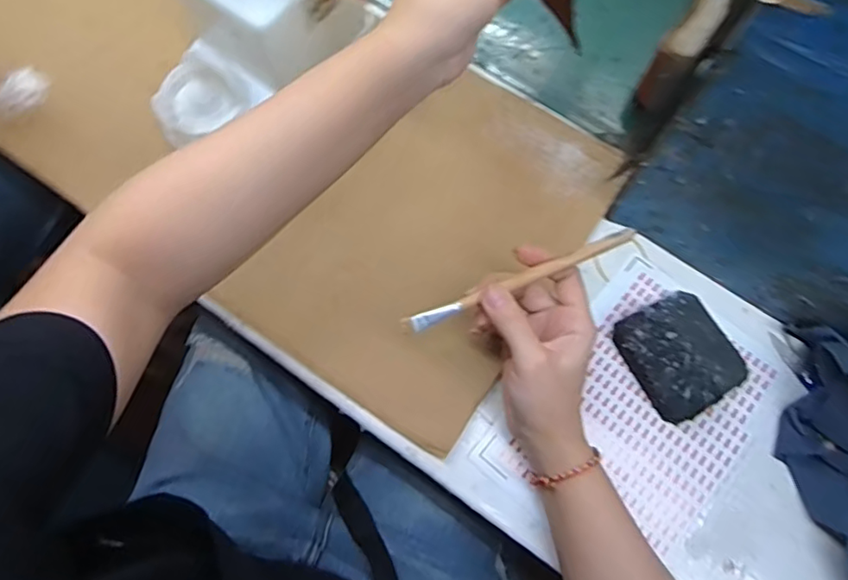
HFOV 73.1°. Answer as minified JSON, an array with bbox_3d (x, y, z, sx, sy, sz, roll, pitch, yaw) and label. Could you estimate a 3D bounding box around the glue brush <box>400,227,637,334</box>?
[{"bbox_3d":[0.060,-0.005,0.376,0.159,0.009,0.010,-23,77,4],"label":"glue brush"}]

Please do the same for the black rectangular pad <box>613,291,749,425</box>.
[{"bbox_3d":[0.192,0.046,0.422,0.077,0.025,0.082,-26,76,-9],"label":"black rectangular pad"}]

